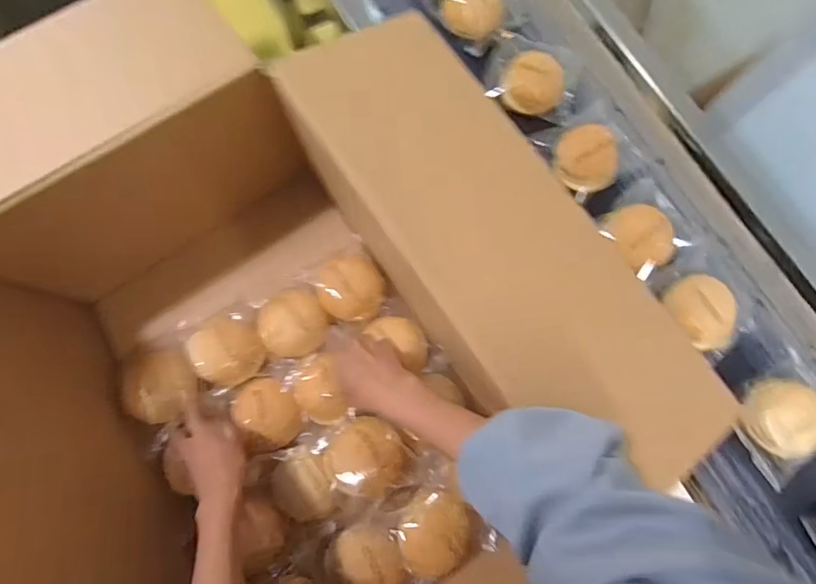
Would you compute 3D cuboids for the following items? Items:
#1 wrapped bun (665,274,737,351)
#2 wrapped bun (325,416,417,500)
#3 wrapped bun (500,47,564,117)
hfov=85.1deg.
[{"bbox_3d":[0.419,0.027,0.633,0.086,0.041,0.100,-23,79,-6],"label":"wrapped bun"},{"bbox_3d":[-0.051,0.218,0.575,0.099,0.040,0.100,0,78,-1],"label":"wrapped bun"},{"bbox_3d":[0.203,-0.336,0.707,0.094,0.042,0.090,0,78,-1],"label":"wrapped bun"}]

